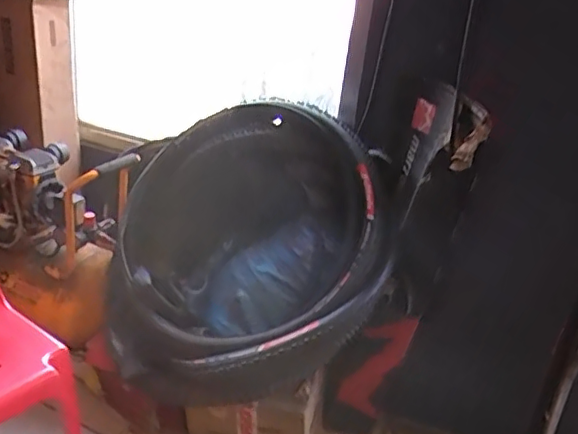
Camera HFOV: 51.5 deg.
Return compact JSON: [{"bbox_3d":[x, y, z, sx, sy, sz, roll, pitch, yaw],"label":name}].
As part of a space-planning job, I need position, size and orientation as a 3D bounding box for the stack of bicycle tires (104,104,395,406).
[{"bbox_3d":[-0.136,0.070,1.468,0.744,0.177,0.716,-17,63,19],"label":"stack of bicycle tires"}]

